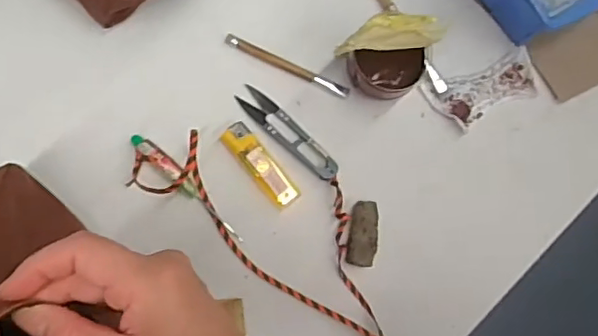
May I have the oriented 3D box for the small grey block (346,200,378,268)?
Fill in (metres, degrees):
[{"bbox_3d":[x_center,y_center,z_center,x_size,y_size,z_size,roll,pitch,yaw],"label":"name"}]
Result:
[{"bbox_3d":[0.052,0.053,0.474,0.022,0.007,0.052,9,82,-6],"label":"small grey block"}]

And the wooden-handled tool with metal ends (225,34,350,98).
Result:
[{"bbox_3d":[-0.009,-0.085,0.488,0.109,0.007,0.009,24,81,-4],"label":"wooden-handled tool with metal ends"}]

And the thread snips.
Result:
[{"bbox_3d":[-0.008,-0.029,0.479,0.101,0.010,0.022,43,80,-1],"label":"thread snips"}]

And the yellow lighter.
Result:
[{"bbox_3d":[-0.030,-0.003,0.472,0.022,0.009,0.078,-39,89,-10],"label":"yellow lighter"}]

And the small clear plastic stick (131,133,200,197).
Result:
[{"bbox_3d":[-0.105,-0.002,0.465,0.068,0.011,0.013,44,80,-1],"label":"small clear plastic stick"}]

